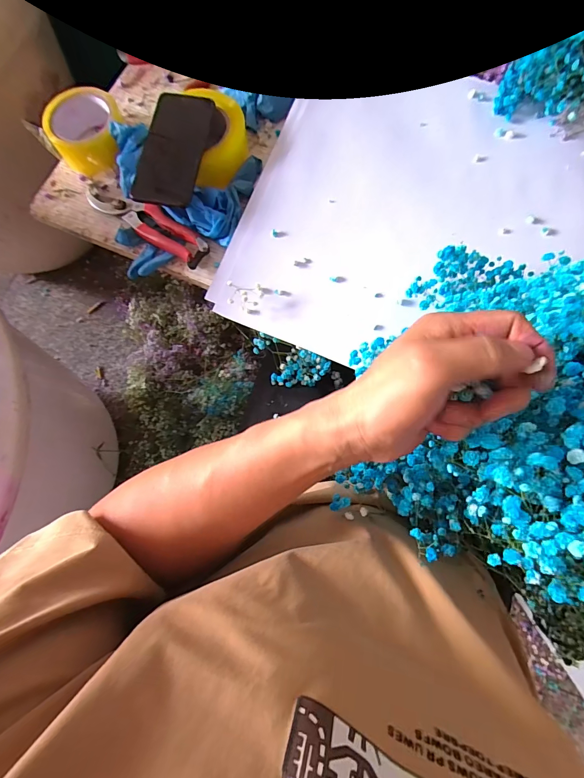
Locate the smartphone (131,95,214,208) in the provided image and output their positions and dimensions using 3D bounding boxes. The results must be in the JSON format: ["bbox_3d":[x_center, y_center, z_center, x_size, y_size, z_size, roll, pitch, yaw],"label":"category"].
[{"bbox_3d":[-0.151,-0.307,0.461,0.074,0.014,0.166,8,76,3],"label":"smartphone"}]

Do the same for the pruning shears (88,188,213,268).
[{"bbox_3d":[-0.197,-0.226,0.484,0.196,0.019,0.043,35,79,9],"label":"pruning shears"}]

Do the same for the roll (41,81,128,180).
[{"bbox_3d":[-0.285,-0.359,0.508,0.108,0.051,0.114,0,76,1],"label":"roll"}]

